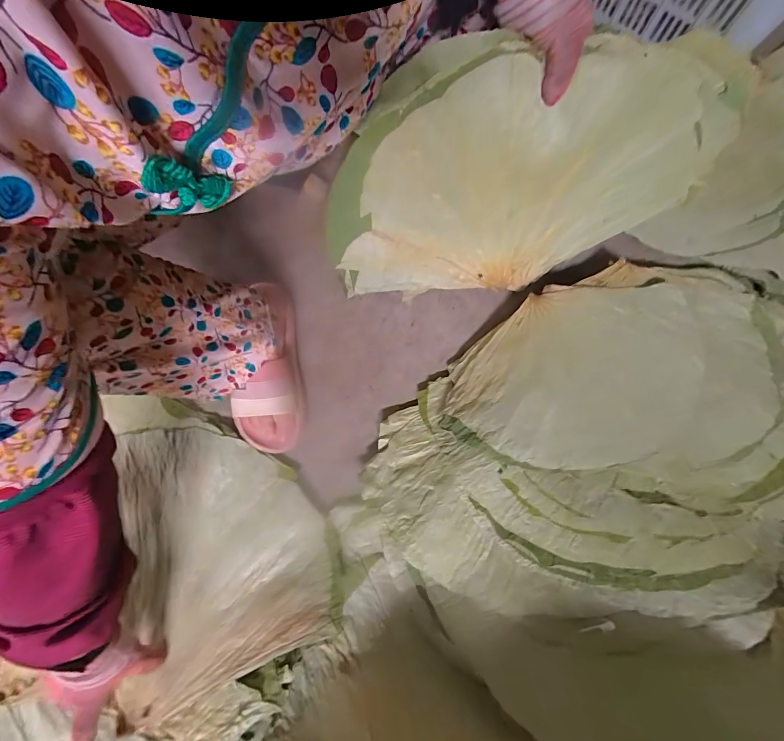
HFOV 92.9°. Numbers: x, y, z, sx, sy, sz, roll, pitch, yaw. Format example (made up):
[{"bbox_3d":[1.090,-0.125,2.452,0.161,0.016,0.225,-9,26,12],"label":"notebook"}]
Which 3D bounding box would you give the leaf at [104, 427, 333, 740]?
[{"bbox_3d":[-0.224,0.230,0.483,0.265,0.049,0.323,-12,76,-1],"label":"leaf"}]

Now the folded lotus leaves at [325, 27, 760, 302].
[{"bbox_3d":[0.147,-0.233,0.479,0.475,0.305,0.043,-2,57,4],"label":"folded lotus leaves"}]

